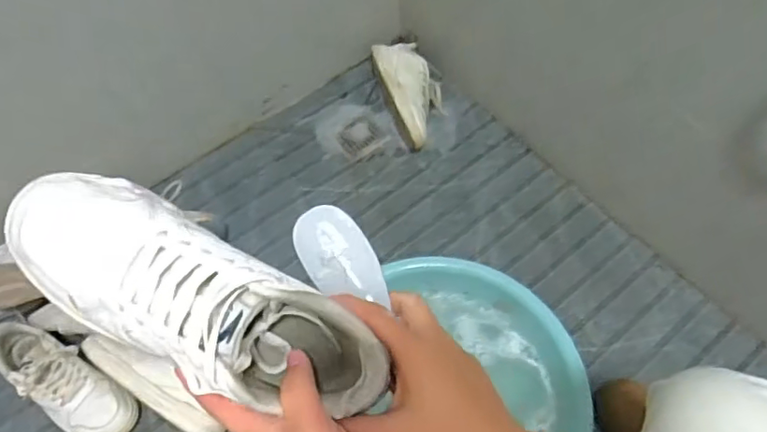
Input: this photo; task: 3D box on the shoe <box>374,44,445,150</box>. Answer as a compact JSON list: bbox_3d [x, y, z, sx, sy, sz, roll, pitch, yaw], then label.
[{"bbox_3d":[0.057,-0.232,1.089,0.111,0.091,0.224,-15,59,-9],"label":"shoe"}]

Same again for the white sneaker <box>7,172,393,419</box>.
[{"bbox_3d":[-0.113,0.053,0.348,0.232,0.084,0.084,29,63,-7],"label":"white sneaker"}]

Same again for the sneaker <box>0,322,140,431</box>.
[{"bbox_3d":[-0.473,0.247,0.833,0.243,0.092,0.092,28,62,17],"label":"sneaker"}]

